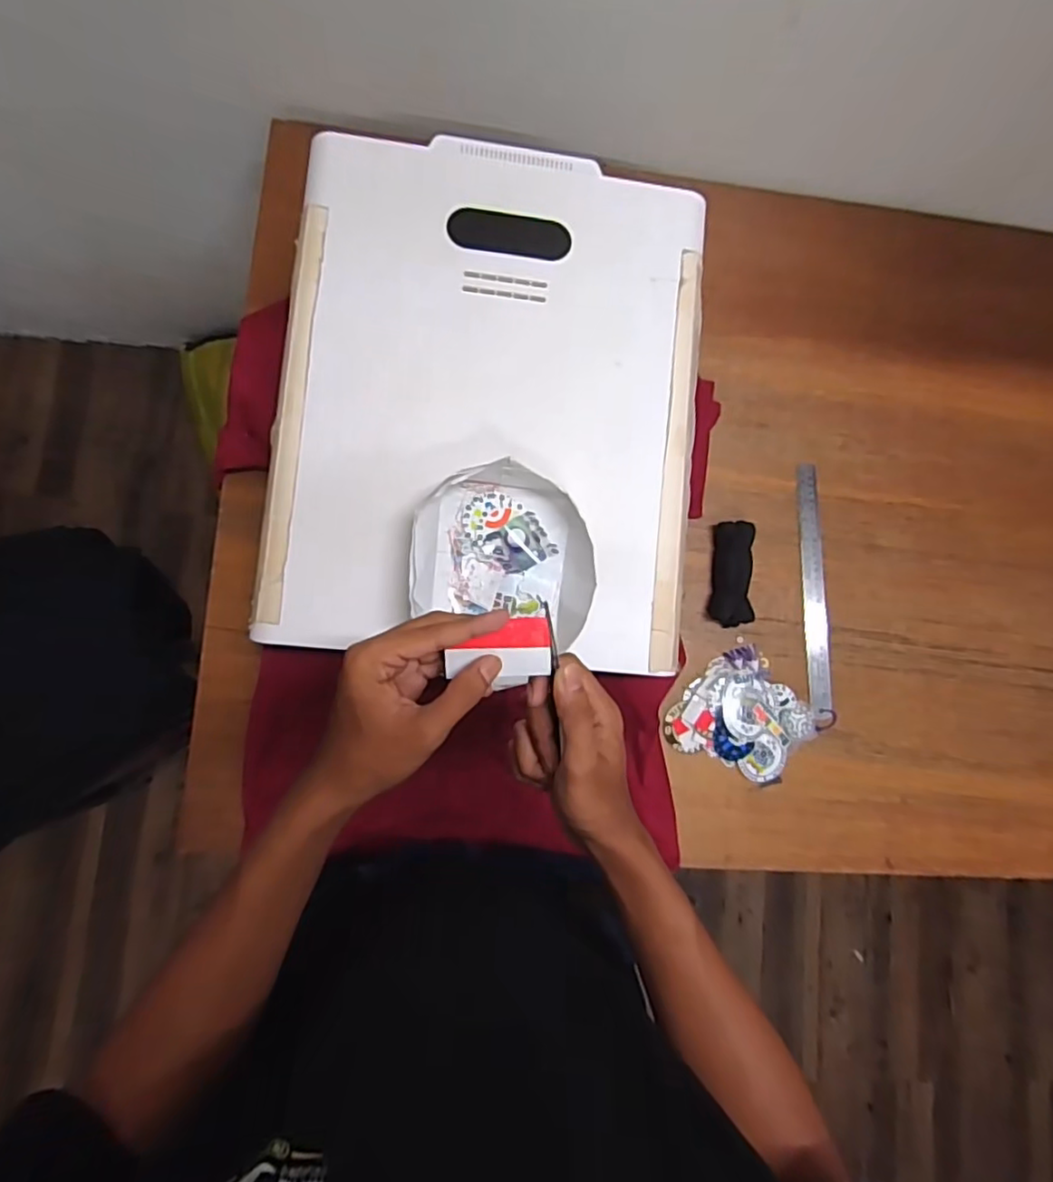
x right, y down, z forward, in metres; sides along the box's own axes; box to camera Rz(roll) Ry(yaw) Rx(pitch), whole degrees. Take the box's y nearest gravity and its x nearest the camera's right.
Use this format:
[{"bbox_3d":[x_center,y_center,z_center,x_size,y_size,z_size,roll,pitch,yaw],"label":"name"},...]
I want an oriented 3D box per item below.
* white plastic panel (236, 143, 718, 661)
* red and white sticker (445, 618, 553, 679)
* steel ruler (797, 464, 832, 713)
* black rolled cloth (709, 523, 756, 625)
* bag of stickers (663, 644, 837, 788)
[{"bbox_3d":[-0.031,-0.189,0.597,0.397,0.025,0.495,5,84,-6],"label":"white plastic panel"},{"bbox_3d":[-0.017,0.037,0.403,0.066,0.009,0.037,-2,92,1],"label":"red and white sticker"},{"bbox_3d":[0.365,-0.007,0.785,0.027,0.005,0.308,-2,85,6],"label":"steel ruler"},{"bbox_3d":[0.254,-0.020,0.763,0.046,0.031,0.128,5,84,-6],"label":"black rolled cloth"},{"bbox_3d":[0.270,0.161,0.755,0.158,0.017,0.147,39,81,-2],"label":"bag of stickers"}]

